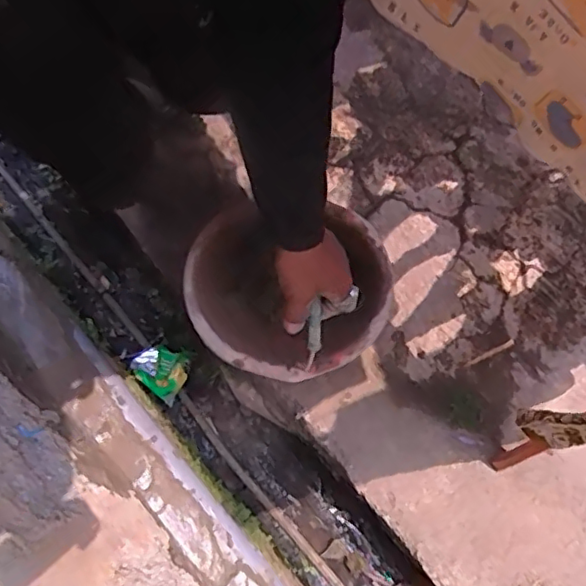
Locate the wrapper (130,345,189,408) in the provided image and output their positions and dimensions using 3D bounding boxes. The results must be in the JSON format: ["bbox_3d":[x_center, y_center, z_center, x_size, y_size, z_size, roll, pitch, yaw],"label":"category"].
[{"bbox_3d":[-0.297,0.176,1.365,0.130,0.051,0.112,41,82,8],"label":"wrapper"}]

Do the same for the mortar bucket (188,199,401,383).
[{"bbox_3d":[0.002,-0.002,0.916,0.291,0.185,0.253,-5,89,10],"label":"mortar bucket"}]

